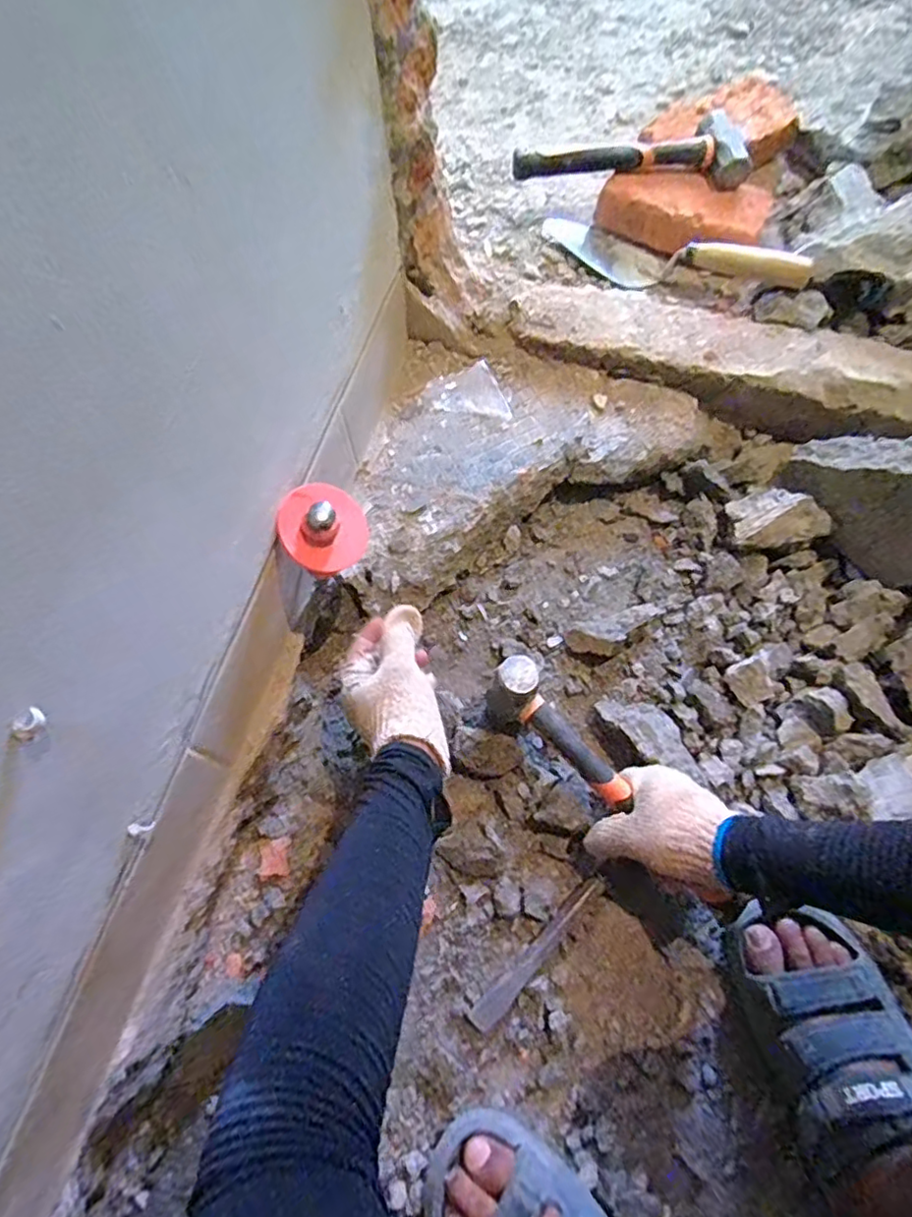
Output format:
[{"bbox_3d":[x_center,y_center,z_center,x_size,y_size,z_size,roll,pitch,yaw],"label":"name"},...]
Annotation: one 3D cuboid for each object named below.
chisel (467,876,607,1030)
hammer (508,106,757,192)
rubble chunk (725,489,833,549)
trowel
[{"bbox_3d":[0.075,0.305,0.549,0.161,0.014,0.023,-41,73,-15],"label":"chisel"},{"bbox_3d":[0.216,-0.579,0.776,0.284,0.035,0.102,2,68,1],"label":"hammer"},{"bbox_3d":[0.344,-0.102,0.662,0.086,0.042,0.071,-4,68,-1],"label":"rubble chunk"},{"bbox_3d":[0.255,-0.426,0.764,0.330,0.053,0.078,22,72,26],"label":"trowel"}]

